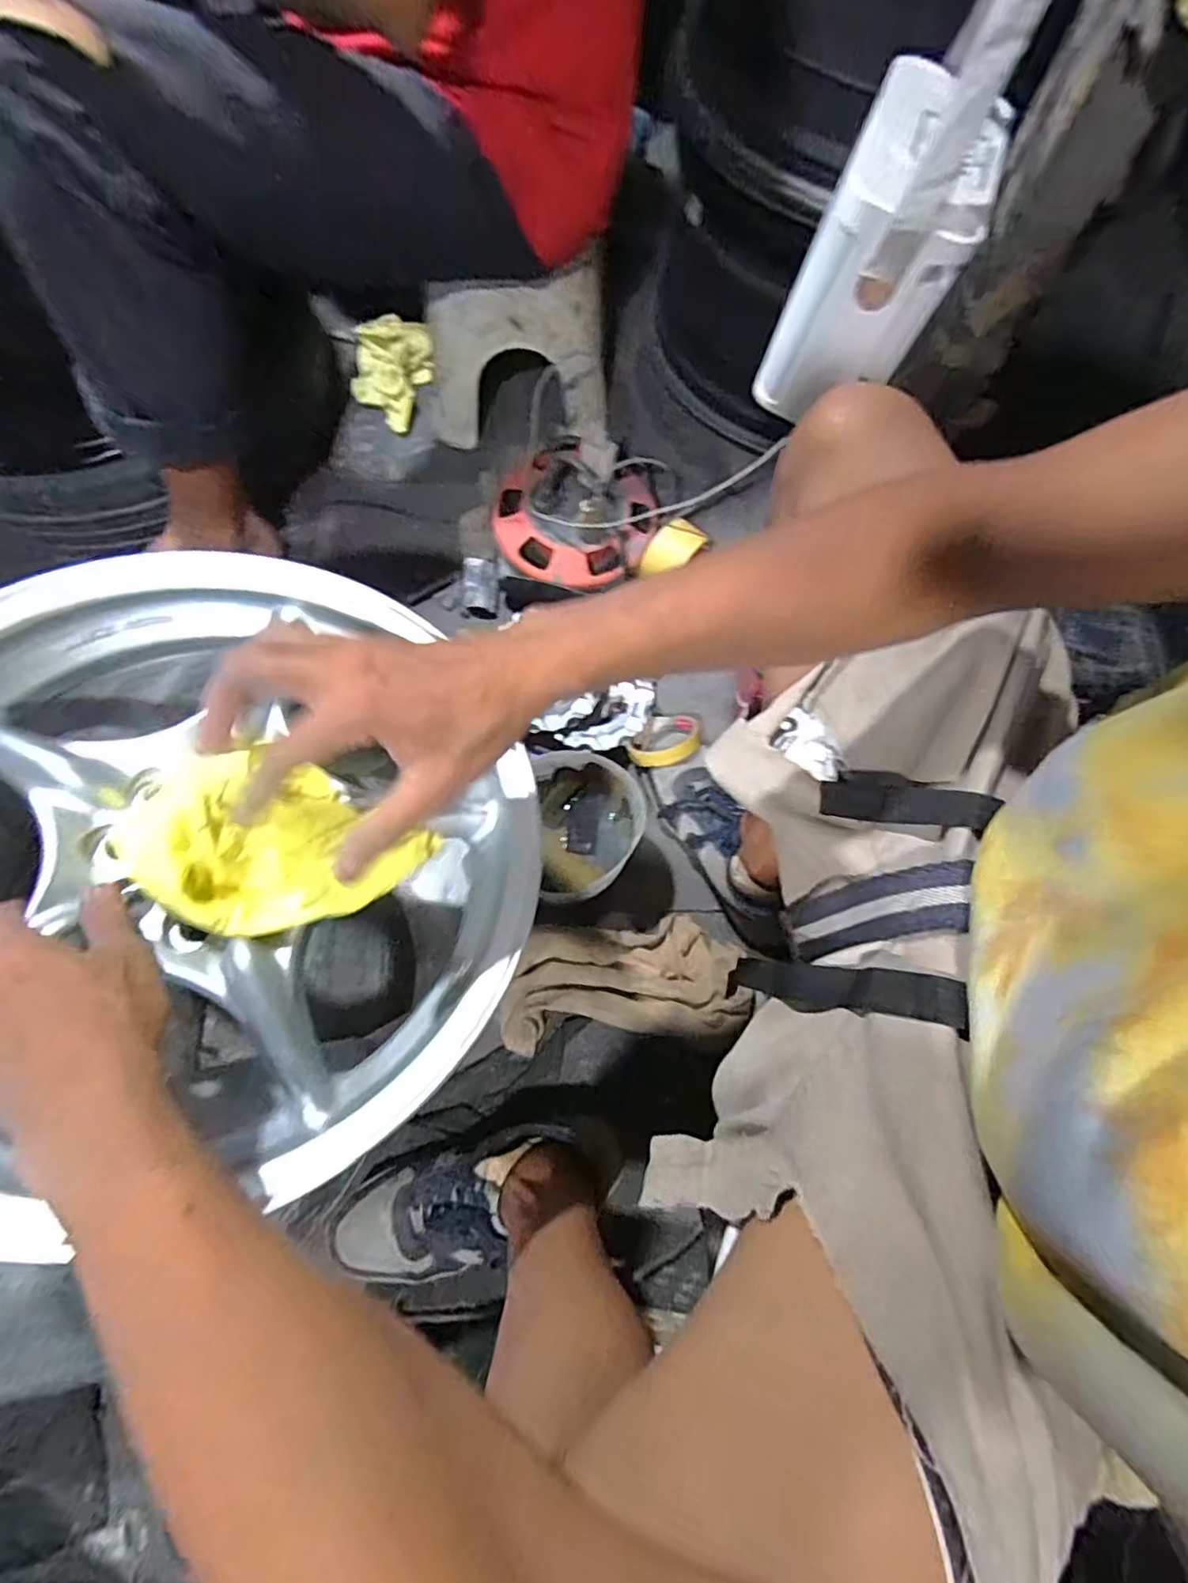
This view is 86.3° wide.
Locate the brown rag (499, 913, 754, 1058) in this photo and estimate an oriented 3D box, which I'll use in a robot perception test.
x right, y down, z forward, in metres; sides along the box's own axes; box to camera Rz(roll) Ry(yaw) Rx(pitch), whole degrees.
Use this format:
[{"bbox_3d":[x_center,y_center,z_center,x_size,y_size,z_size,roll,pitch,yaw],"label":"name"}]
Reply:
[{"bbox_3d":[0.035,0.202,0.667,0.253,0.047,0.130,-6,72,-5],"label":"brown rag"}]

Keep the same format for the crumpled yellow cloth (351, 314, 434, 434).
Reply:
[{"bbox_3d":[-0.297,-0.623,0.925,0.107,0.041,0.165,20,90,-5],"label":"crumpled yellow cloth"}]

